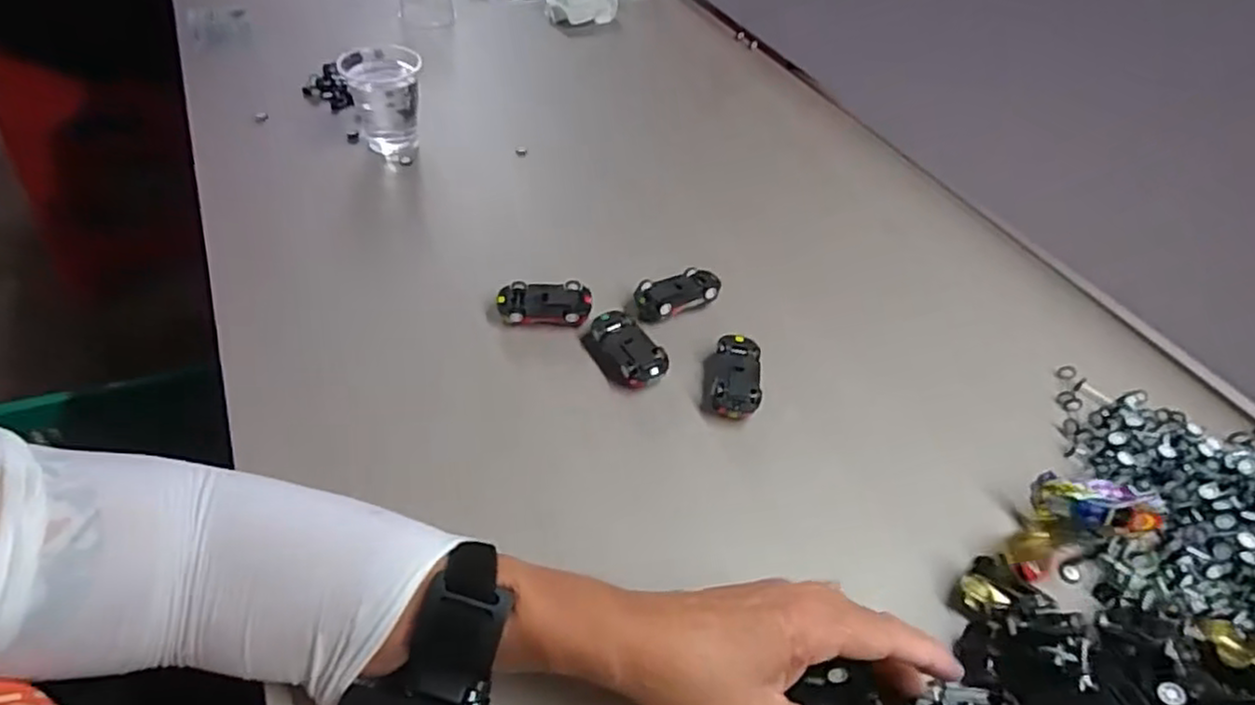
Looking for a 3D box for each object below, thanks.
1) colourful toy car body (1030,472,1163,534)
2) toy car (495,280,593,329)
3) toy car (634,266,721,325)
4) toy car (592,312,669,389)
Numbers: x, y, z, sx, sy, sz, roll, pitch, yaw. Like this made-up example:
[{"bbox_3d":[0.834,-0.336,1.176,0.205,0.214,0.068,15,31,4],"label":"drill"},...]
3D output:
[{"bbox_3d":[0.265,0.088,0.404,0.062,0.031,0.022,8,49,4],"label":"colourful toy car body"},{"bbox_3d":[-0.059,-0.030,0.503,0.064,0.025,0.030,-3,49,-5],"label":"toy car"},{"bbox_3d":[0.035,-0.041,0.517,0.065,0.020,0.030,-19,52,-18],"label":"toy car"},{"bbox_3d":[-0.002,0.000,0.479,0.037,0.019,0.061,-23,54,-21],"label":"toy car"}]

